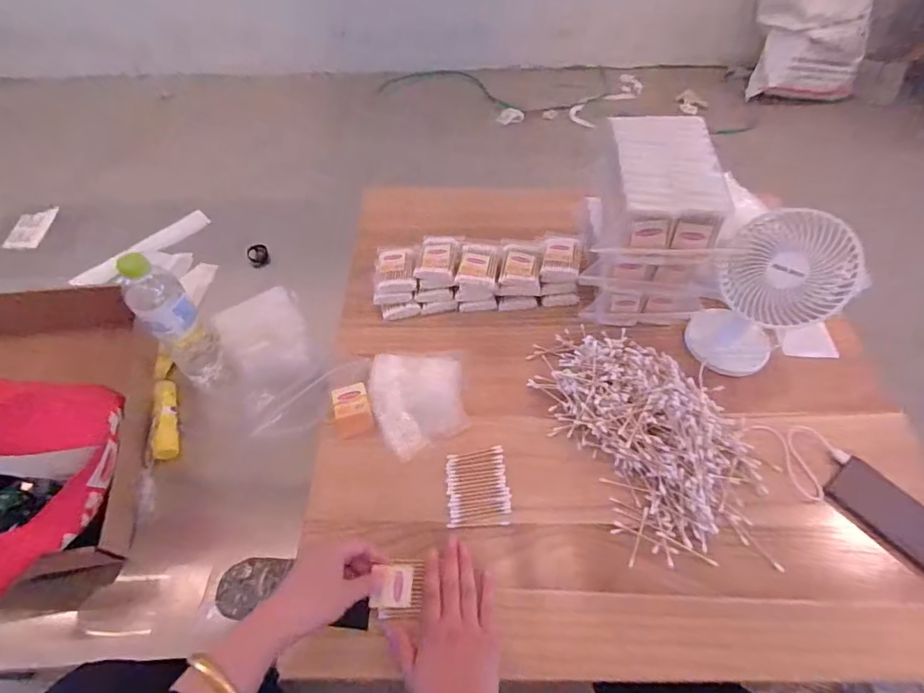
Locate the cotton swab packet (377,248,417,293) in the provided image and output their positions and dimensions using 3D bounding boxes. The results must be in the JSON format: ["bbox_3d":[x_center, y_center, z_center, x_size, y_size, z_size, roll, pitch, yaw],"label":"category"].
[{"bbox_3d":[-0.099,-0.120,0.742,0.061,0.021,0.082,-2,55,-2],"label":"cotton swab packet"}]

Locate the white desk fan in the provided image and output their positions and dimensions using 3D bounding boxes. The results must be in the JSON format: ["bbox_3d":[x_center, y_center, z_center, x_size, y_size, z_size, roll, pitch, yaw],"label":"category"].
[{"bbox_3d":[0.385,-0.058,0.621,0.139,0.216,0.089,27,59,17],"label":"white desk fan"}]

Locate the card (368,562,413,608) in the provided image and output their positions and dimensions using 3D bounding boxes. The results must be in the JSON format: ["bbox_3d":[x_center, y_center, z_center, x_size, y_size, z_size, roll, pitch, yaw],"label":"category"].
[{"bbox_3d":[-0.073,0.252,0.511,0.043,0.006,0.040,10,68,-18],"label":"card"}]

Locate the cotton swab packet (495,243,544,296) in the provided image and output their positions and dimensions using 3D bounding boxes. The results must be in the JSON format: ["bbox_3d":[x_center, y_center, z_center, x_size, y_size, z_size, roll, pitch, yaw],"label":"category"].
[{"bbox_3d":[0.087,-0.113,0.733,0.064,0.033,0.071,5,55,2],"label":"cotton swab packet"}]

